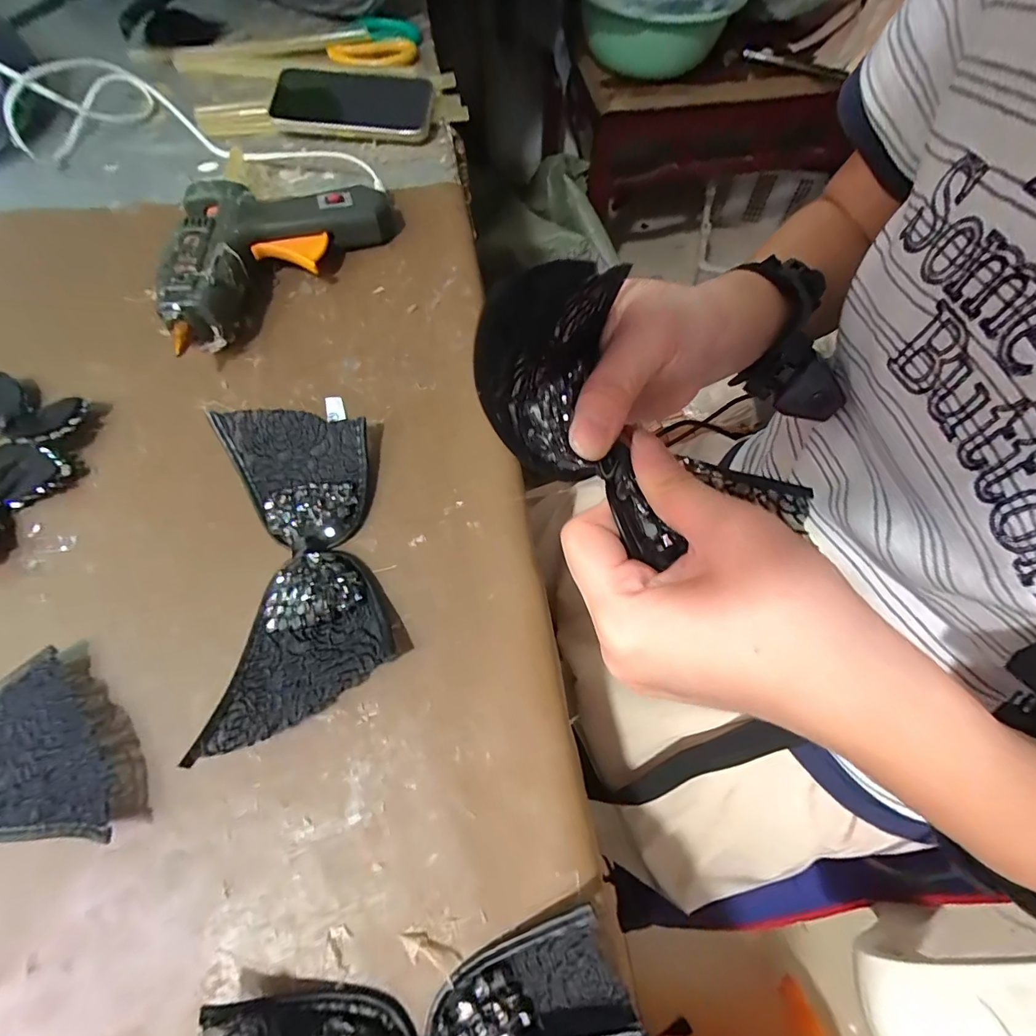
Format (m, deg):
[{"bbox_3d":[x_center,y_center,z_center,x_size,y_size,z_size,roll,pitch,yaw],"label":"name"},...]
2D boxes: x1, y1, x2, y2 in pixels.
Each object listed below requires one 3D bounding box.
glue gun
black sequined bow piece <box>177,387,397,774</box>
[{"bbox_3d":[-0.208,-0.222,0.382,0.124,0.048,0.212,37,70,16],"label":"glue gun"},{"bbox_3d":[-0.131,0.017,0.284,0.093,0.025,0.202,-12,65,-6],"label":"black sequined bow piece"}]

